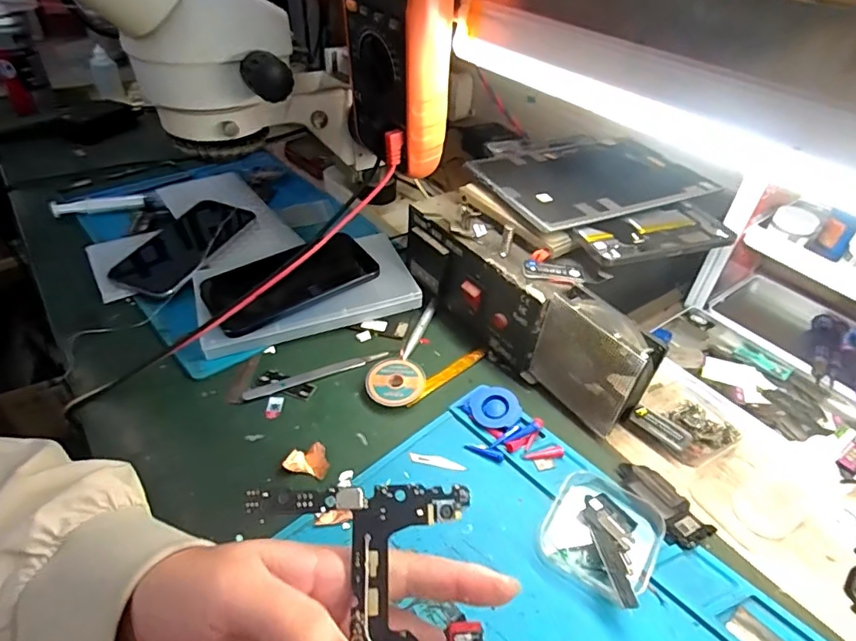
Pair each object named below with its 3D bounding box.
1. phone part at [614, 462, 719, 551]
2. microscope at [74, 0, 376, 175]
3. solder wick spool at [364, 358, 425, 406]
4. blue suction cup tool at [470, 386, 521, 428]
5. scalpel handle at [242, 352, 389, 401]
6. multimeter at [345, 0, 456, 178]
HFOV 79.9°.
[{"bbox_3d":[0.154,0.120,0.339,0.038,0.009,0.063,-17,45,-23],"label":"phone part"},{"bbox_3d":[-0.171,-0.203,0.402,0.129,0.346,0.108,-50,53,6],"label":"microscope"},{"bbox_3d":[-0.025,0.050,0.405,0.044,0.014,0.044,2,41,-2],"label":"solder wick spool"},{"bbox_3d":[0.050,0.066,0.382,0.037,0.016,0.032,15,42,13],"label":"blue suction cup tool"},{"bbox_3d":[-0.088,0.043,0.409,0.115,0.005,0.010,-17,45,-23],"label":"scalpel handle"},{"bbox_3d":[-0.021,-0.195,0.349,0.049,0.170,0.097,-22,47,-27],"label":"multimeter"}]

